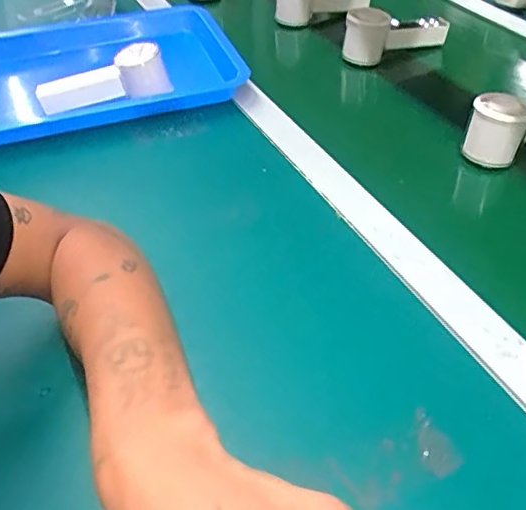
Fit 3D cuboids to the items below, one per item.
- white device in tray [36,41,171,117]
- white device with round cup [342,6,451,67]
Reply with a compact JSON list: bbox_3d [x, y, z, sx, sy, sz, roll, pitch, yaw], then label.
[{"bbox_3d":[-0.186,-0.200,0.661,0.149,0.058,0.039,-11,45,-14],"label":"white device in tray"},{"bbox_3d":[0.180,-0.302,0.767,0.145,0.061,0.052,-19,48,-22],"label":"white device with round cup"}]

